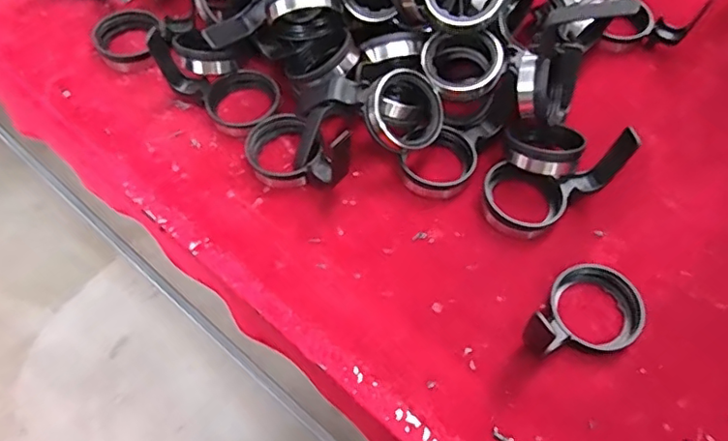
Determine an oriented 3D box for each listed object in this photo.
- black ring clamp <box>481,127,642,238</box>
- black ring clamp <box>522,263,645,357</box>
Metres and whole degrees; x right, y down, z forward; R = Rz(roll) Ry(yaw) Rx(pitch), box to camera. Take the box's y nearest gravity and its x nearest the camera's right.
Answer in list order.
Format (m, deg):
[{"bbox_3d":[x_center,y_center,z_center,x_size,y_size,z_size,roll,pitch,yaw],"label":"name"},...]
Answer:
[{"bbox_3d":[0.159,-0.042,0.489,0.112,0.084,0.071,-29,63,-16],"label":"black ring clamp"},{"bbox_3d":[0.171,0.071,0.449,0.092,0.026,0.068,-12,62,-7],"label":"black ring clamp"}]

